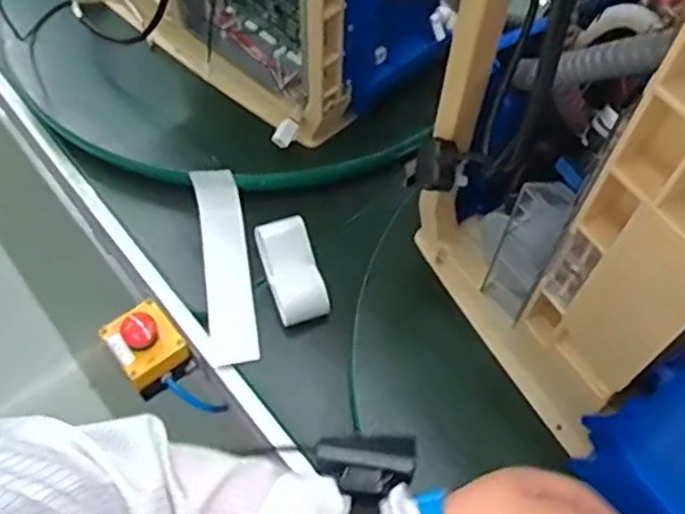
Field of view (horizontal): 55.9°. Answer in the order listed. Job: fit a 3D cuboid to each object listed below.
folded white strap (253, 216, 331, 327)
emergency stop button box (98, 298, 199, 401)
[{"bbox_3d":[-0.057,0.014,0.719,0.060,0.029,0.118,-14,58,-11],"label":"folded white strap"},{"bbox_3d":[-0.220,0.105,0.732,0.071,0.078,0.080,-34,64,-21],"label":"emergency stop button box"}]

